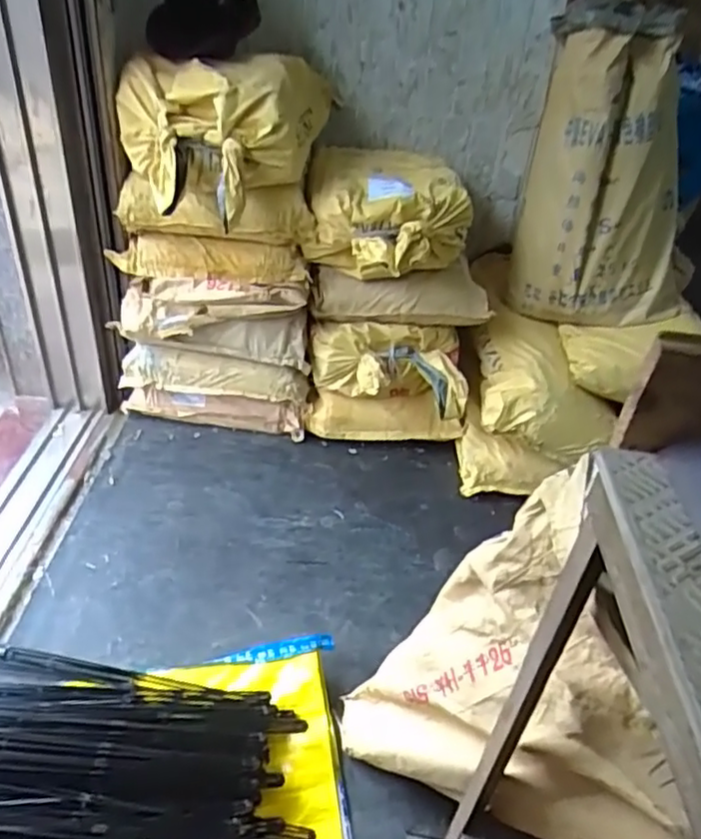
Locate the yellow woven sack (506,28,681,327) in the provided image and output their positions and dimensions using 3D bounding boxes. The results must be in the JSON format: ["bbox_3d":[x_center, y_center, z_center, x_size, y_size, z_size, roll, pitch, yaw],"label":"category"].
[{"bbox_3d":[0.619,-0.545,1.562,0.413,0.613,0.227,20,39,16],"label":"yellow woven sack"}]

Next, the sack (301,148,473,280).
[{"bbox_3d":[0.081,-0.478,1.538,0.375,0.192,0.516,6,37,-1],"label":"sack"}]

